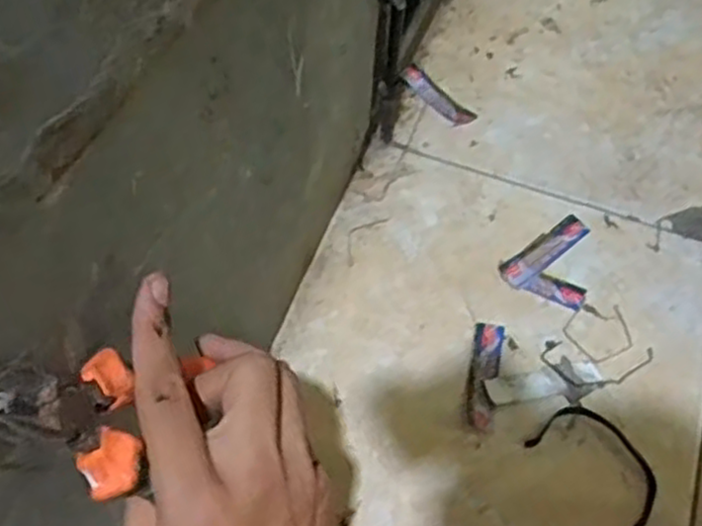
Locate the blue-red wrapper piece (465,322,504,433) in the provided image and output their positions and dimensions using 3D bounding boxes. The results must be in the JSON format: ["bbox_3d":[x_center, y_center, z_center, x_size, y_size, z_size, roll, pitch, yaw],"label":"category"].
[{"bbox_3d":[0.107,0.089,0.605,0.026,0.004,0.093,11,57,6],"label":"blue-red wrapper piece"}]

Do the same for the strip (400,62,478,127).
[{"bbox_3d":[0.090,-0.176,0.785,0.023,0.008,0.094,-33,63,-21],"label":"strip"}]

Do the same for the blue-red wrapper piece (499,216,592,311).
[{"bbox_3d":[0.190,0.002,0.667,0.096,0.007,0.071,-32,63,-21],"label":"blue-red wrapper piece"}]

